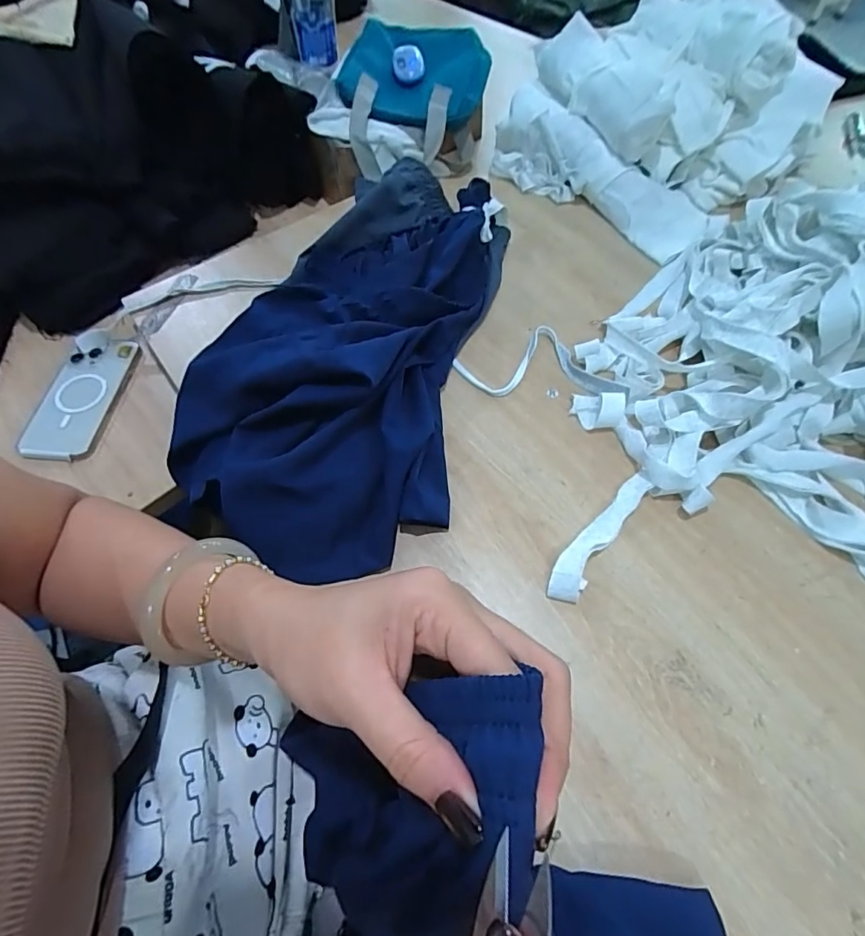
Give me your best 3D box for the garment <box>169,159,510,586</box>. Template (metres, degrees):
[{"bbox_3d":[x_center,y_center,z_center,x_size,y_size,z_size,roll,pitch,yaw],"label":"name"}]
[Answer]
[{"bbox_3d":[-0.075,-0.151,0.502,0.260,0.085,0.471,14,62,9],"label":"garment"}]

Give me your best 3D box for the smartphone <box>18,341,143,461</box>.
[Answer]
[{"bbox_3d":[-0.393,-0.078,0.543,0.080,0.015,0.161,7,58,-8],"label":"smartphone"}]

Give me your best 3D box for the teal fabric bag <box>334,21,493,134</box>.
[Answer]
[{"bbox_3d":[-0.024,-0.542,0.671,0.192,0.049,0.185,10,61,6],"label":"teal fabric bag"}]

